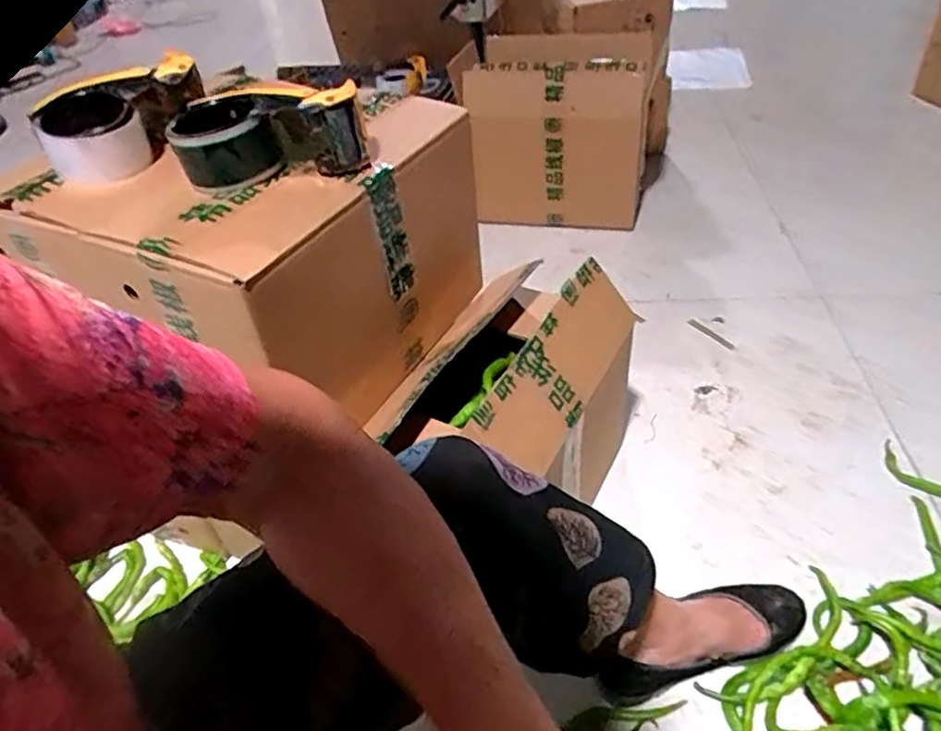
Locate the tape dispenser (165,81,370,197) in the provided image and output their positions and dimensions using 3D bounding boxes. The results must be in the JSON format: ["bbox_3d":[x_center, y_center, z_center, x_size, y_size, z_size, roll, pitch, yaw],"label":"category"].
[{"bbox_3d":[-0.178,-0.199,0.578,0.167,0.062,0.071,-4,42,4],"label":"tape dispenser"}]

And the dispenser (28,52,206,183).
[{"bbox_3d":[-0.342,-0.243,0.646,0.089,0.072,0.159,12,45,20],"label":"dispenser"}]

